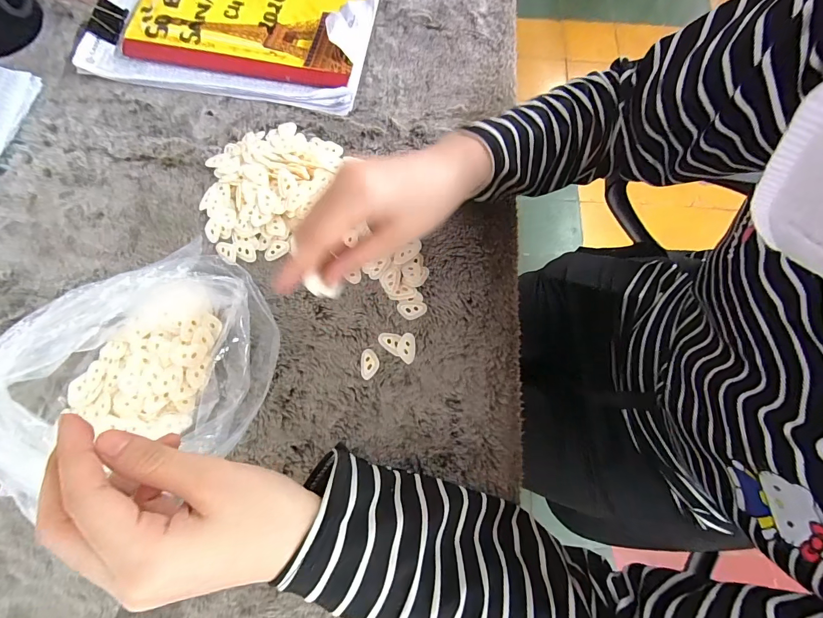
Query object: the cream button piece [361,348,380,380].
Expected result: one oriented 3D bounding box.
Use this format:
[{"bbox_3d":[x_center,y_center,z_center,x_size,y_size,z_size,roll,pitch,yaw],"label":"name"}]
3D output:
[{"bbox_3d":[-0.036,0.047,0.324,0.016,0.005,0.025,-2,74,-2],"label":"cream button piece"}]

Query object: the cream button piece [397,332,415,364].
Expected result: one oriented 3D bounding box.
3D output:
[{"bbox_3d":[-0.004,0.034,0.330,0.015,0.004,0.026,1,74,-2],"label":"cream button piece"}]

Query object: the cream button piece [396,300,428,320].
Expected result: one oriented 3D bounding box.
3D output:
[{"bbox_3d":[0.000,0.000,0.339,0.026,0.004,0.017,1,74,-2],"label":"cream button piece"}]

